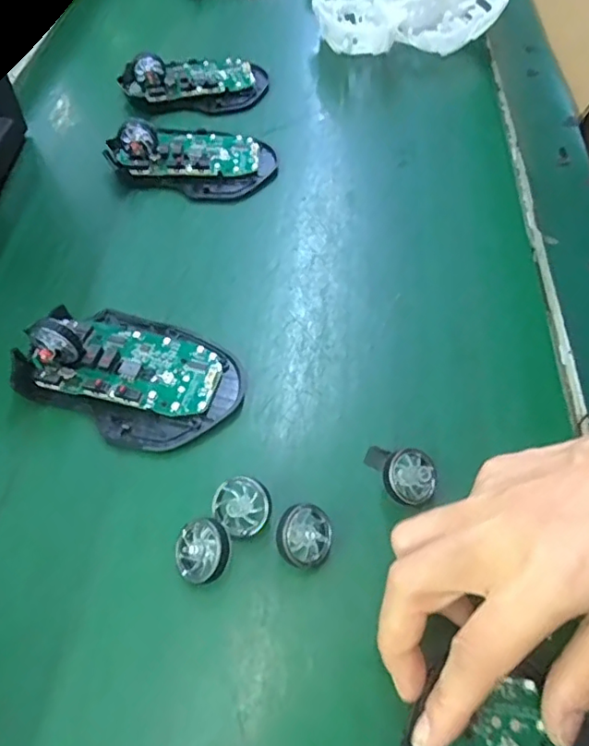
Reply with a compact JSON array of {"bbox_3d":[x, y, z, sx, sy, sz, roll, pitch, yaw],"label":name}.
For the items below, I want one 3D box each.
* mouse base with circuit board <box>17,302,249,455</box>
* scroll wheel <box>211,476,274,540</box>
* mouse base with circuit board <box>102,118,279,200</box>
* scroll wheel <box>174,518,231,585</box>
[{"bbox_3d":[-0.086,-0.006,0.295,0.111,0.036,0.073,23,57,16],"label":"mouse base with circuit board"},{"bbox_3d":[-0.023,0.062,0.258,0.026,0.016,0.024,0,53,0],"label":"scroll wheel"},{"bbox_3d":[-0.073,-0.158,0.404,0.111,0.032,0.071,14,55,10],"label":"mouse base with circuit board"},{"bbox_3d":[-0.039,0.075,0.241,0.026,0.007,0.026,-8,69,21],"label":"scroll wheel"}]

